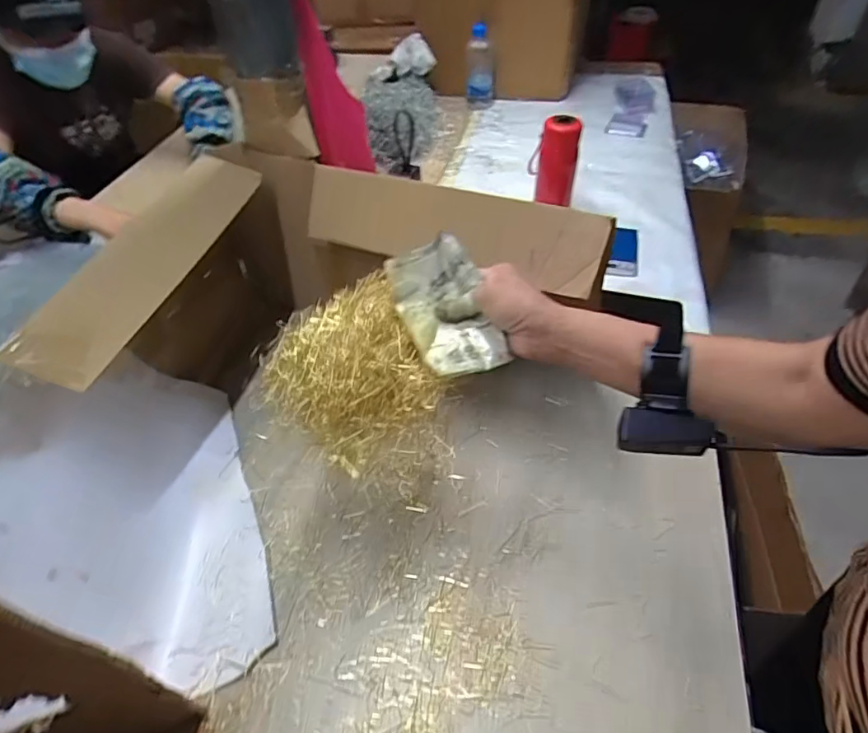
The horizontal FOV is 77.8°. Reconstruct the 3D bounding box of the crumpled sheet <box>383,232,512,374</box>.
[{"bbox_3d":[0.010,-0.066,0.501,0.086,0.056,0.150,-18,56,-24],"label":"crumpled sheet"}]

